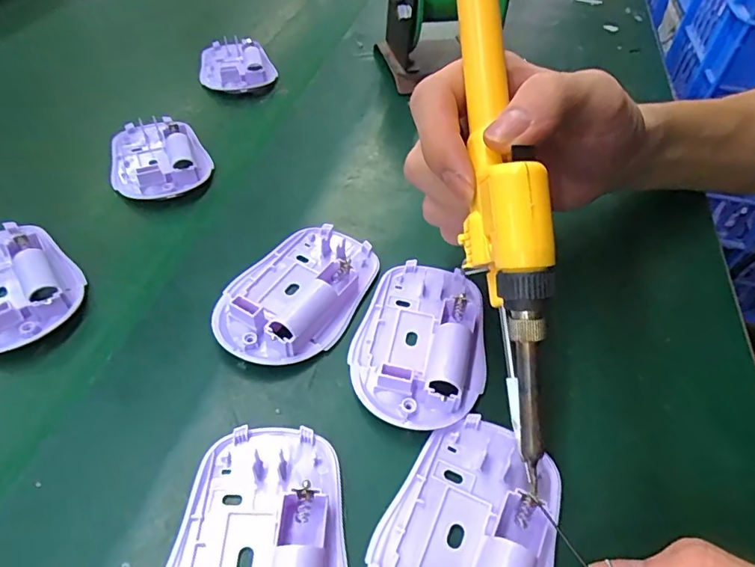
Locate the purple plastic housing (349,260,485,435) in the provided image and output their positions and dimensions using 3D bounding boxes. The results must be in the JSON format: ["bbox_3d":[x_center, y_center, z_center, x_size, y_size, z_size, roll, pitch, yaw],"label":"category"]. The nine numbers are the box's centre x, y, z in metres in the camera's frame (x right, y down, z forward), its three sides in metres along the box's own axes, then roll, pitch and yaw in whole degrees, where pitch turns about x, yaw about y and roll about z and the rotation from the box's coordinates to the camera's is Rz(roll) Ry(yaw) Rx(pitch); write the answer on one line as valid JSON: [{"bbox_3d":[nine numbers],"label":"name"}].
[{"bbox_3d":[0.021,0.023,0.238,0.060,0.014,0.093,9,49,5],"label":"purple plastic housing"}]

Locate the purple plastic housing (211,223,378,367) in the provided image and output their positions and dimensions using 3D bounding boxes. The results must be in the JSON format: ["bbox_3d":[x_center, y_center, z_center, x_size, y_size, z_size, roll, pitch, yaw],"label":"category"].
[{"bbox_3d":[-0.040,0.001,0.253,0.059,0.017,0.094,25,51,15],"label":"purple plastic housing"}]

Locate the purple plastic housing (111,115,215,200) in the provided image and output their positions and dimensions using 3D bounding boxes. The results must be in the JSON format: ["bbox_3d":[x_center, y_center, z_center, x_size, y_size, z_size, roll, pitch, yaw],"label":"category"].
[{"bbox_3d":[-0.146,-0.087,0.331,0.059,0.018,0.084,-15,52,-19],"label":"purple plastic housing"}]

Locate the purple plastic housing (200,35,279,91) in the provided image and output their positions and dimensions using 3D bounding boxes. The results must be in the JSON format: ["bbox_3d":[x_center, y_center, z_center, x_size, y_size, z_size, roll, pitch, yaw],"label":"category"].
[{"bbox_3d":[-0.124,-0.193,0.434,0.061,0.020,0.088,-11,51,-15],"label":"purple plastic housing"}]

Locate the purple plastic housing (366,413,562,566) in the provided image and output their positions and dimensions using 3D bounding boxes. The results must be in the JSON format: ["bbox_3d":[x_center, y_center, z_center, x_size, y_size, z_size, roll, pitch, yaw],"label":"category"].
[{"bbox_3d":[0.032,0.090,0.178,0.056,0.021,0.094,22,50,12],"label":"purple plastic housing"}]

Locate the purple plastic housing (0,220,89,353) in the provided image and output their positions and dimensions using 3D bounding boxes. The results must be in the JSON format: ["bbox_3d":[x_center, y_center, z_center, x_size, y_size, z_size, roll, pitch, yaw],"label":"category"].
[{"bbox_3d":[-0.191,-0.003,0.253,0.088,0.016,0.060,39,56,25],"label":"purple plastic housing"}]

